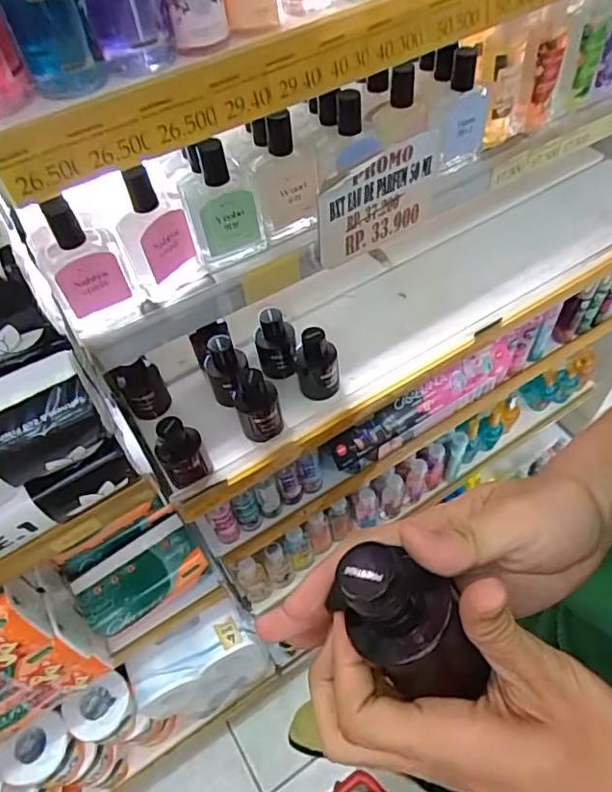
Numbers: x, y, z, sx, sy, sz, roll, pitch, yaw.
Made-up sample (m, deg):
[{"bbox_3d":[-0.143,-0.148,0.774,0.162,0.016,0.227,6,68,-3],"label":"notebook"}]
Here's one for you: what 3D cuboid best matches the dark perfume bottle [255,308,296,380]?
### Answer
[{"bbox_3d":[-0.038,-0.069,0.704,0.048,0.089,0.046,-11,54,-3],"label":"dark perfume bottle"}]

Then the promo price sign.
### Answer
[{"bbox_3d":[0.068,-0.174,0.506,0.132,0.101,0.007,-30,60,-14],"label":"promo price sign"}]

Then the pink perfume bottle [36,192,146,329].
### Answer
[{"bbox_3d":[-0.175,-0.105,0.439,0.062,0.108,0.026,-24,56,-12],"label":"pink perfume bottle"}]

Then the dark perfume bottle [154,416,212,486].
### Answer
[{"bbox_3d":[-0.135,0.060,0.609,0.045,0.074,0.045,-19,55,-9],"label":"dark perfume bottle"}]

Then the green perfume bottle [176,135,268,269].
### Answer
[{"bbox_3d":[-0.074,-0.167,0.479,0.061,0.102,0.039,-20,55,-10],"label":"green perfume bottle"}]

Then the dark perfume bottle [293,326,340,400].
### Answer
[{"bbox_3d":[0.013,-0.040,0.679,0.050,0.089,0.045,-6,54,1],"label":"dark perfume bottle"}]

